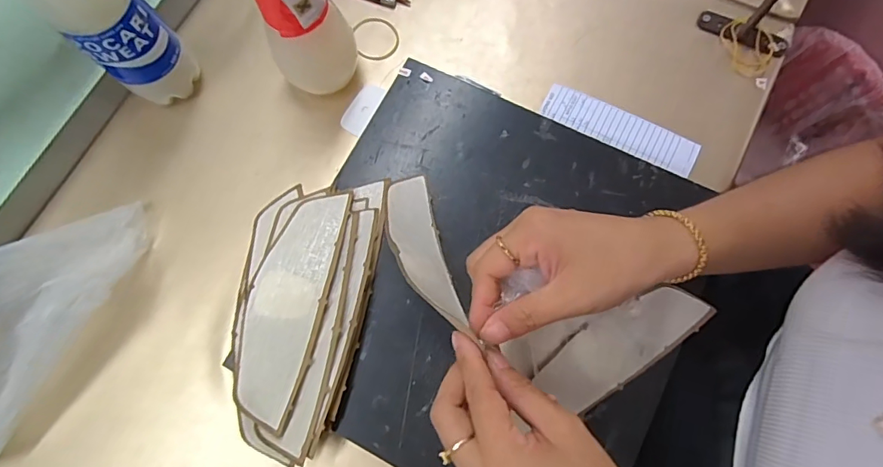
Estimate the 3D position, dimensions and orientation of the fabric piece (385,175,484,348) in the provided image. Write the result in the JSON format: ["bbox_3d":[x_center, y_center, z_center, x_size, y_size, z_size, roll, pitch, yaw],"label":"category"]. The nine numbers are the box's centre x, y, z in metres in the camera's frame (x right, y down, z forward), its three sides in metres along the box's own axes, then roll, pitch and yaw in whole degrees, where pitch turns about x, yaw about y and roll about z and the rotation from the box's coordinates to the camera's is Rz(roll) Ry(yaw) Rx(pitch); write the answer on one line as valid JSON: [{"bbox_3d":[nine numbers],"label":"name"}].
[{"bbox_3d":[-0.011,0.008,0.342,0.016,0.054,0.145,-45,38,26],"label":"fabric piece"}]

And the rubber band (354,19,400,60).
[{"bbox_3d":[-0.063,-0.190,0.458,0.042,0.004,0.050,-15,74,3],"label":"rubber band"}]

